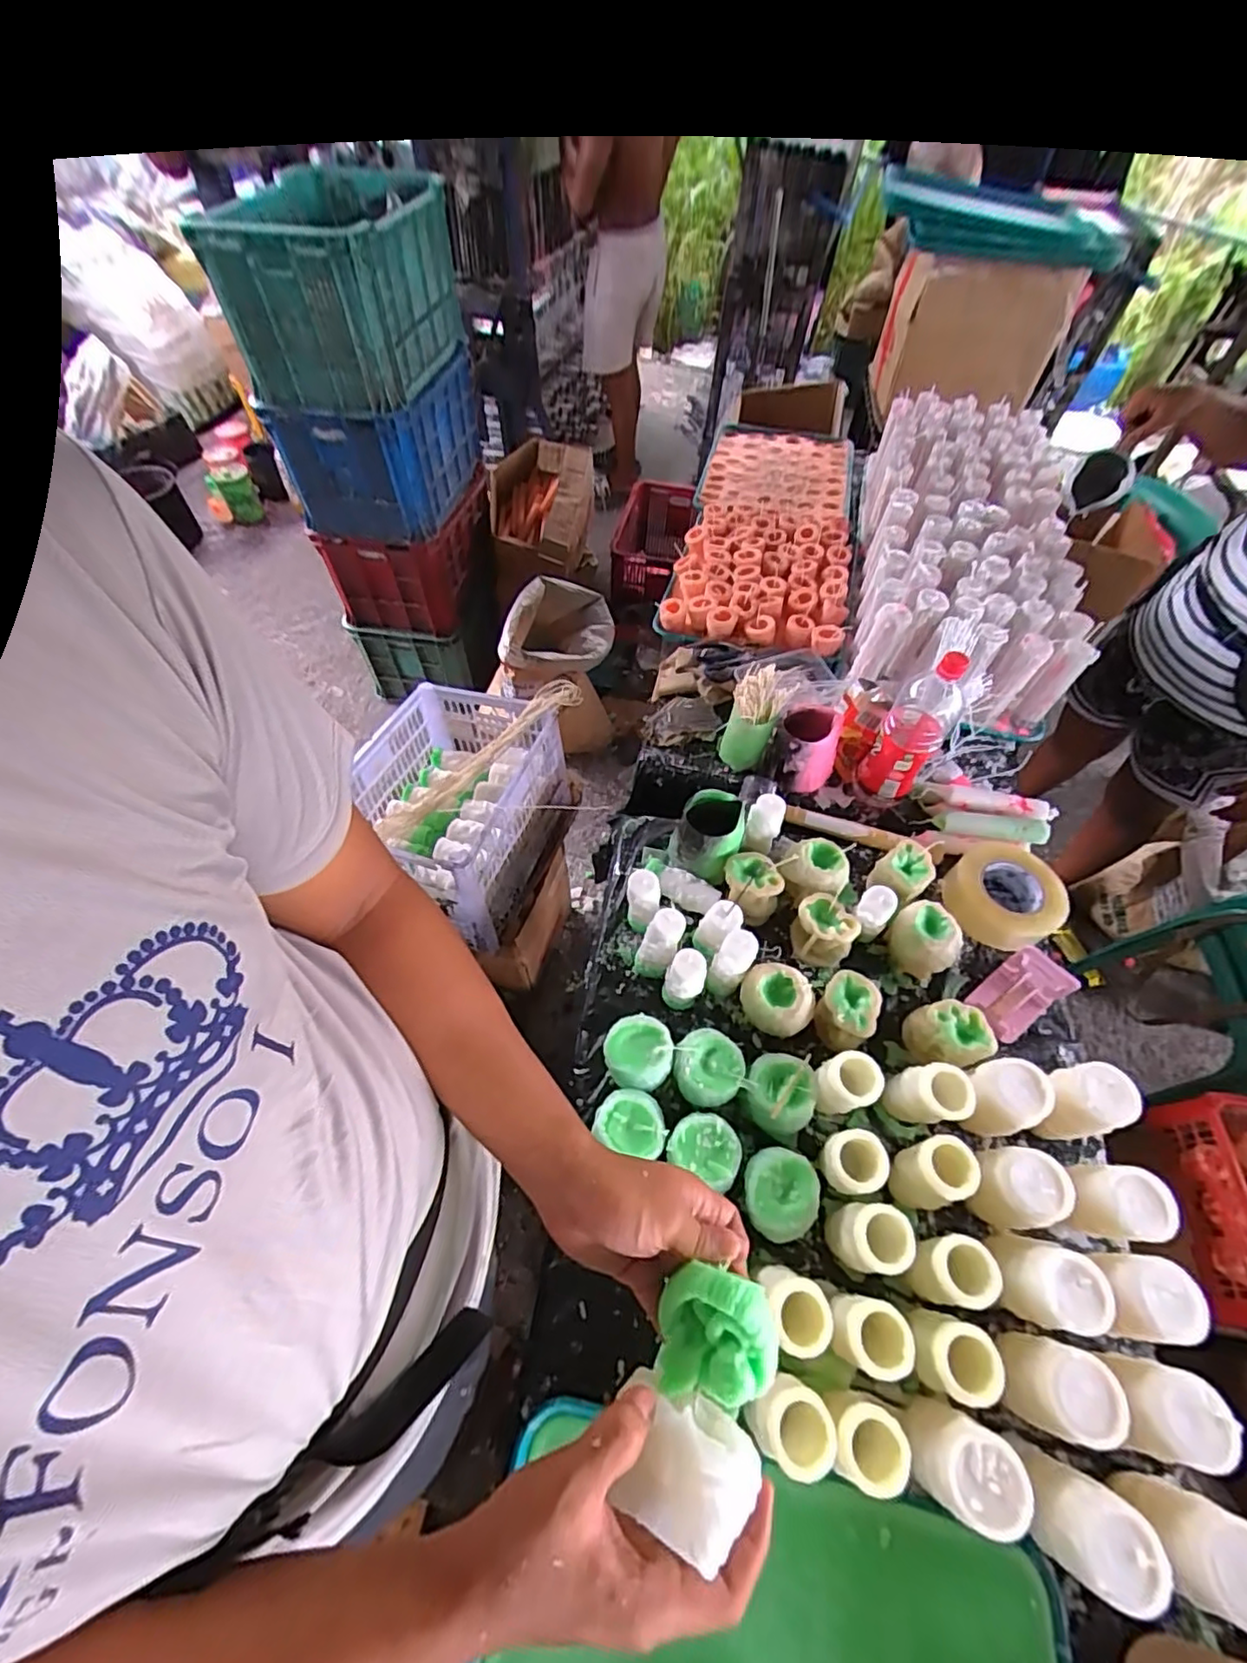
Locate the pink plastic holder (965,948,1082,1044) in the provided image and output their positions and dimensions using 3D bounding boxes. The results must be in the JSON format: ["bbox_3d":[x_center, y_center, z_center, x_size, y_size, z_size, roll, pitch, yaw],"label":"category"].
[{"bbox_3d":[0.469,0.193,0.714,0.093,0.091,0.068,-31,62,-21],"label":"pink plastic holder"}]

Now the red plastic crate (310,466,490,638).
[{"bbox_3d":[-0.598,-0.797,1.718,0.355,0.254,0.391,6,56,3],"label":"red plastic crate"}]

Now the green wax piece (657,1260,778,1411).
[{"bbox_3d":[0.055,0.292,0.351,0.064,0.038,0.059,5,56,2],"label":"green wax piece"}]

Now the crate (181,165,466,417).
[{"bbox_3d":[-0.550,-1.094,1.241,0.311,0.266,0.411,14,57,8],"label":"crate"}]

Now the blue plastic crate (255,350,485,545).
[{"bbox_3d":[-0.590,-0.972,1.508,0.338,0.264,0.430,10,56,5],"label":"blue plastic crate"}]

